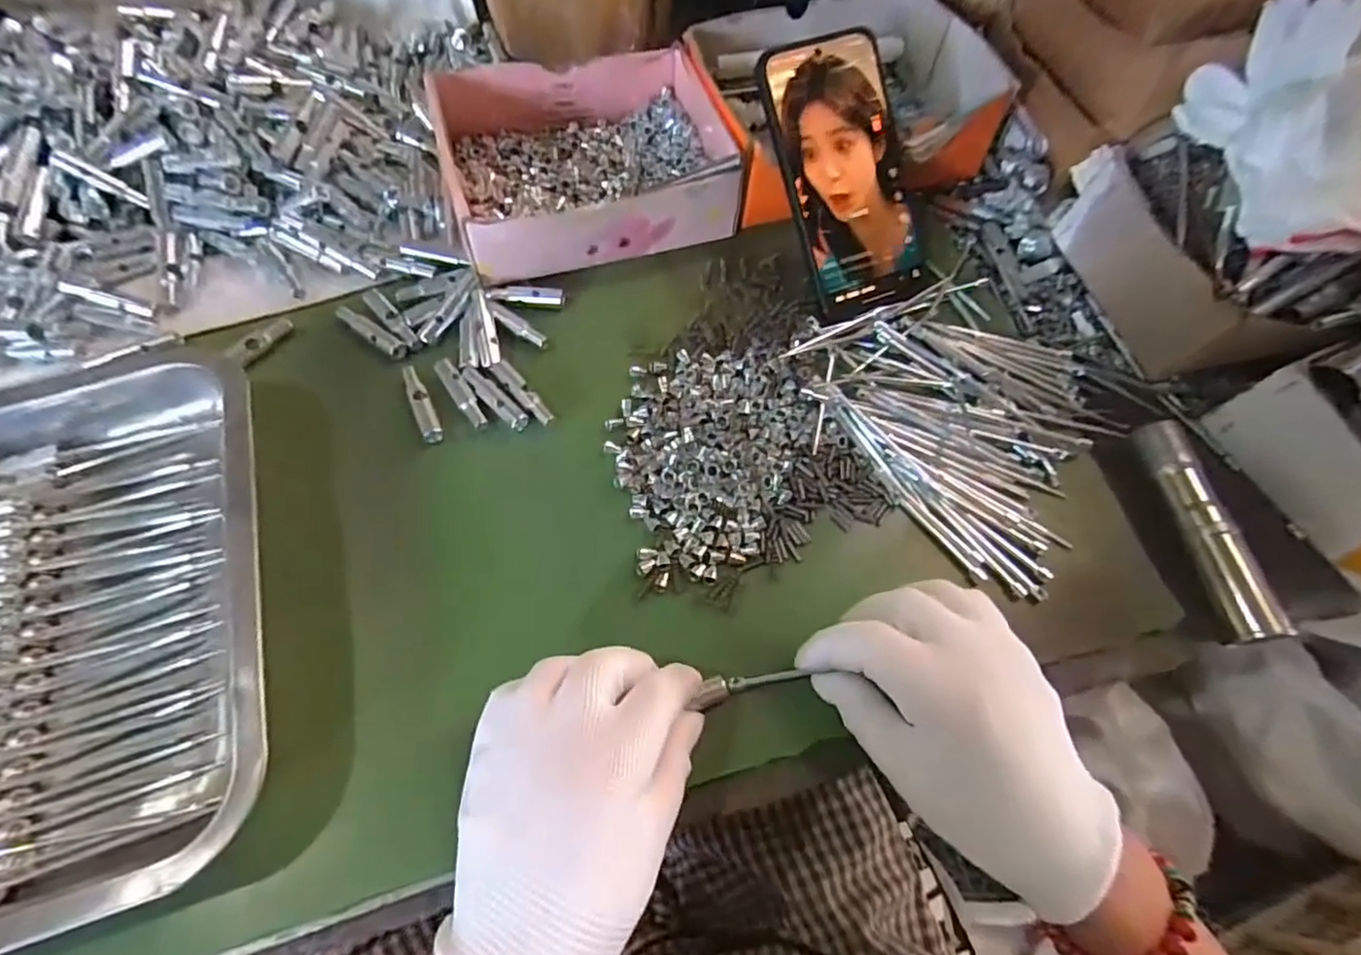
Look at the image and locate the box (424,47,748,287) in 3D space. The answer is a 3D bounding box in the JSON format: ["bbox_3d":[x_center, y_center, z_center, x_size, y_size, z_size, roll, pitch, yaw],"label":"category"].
[{"bbox_3d":[-0.063,-0.214,0.407,0.182,0.049,0.144,-14,67,-9],"label":"box"}]

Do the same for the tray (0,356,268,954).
[{"bbox_3d":[-0.294,0.061,0.291,0.190,0.039,0.275,-16,67,-9],"label":"tray"}]

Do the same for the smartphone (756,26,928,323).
[{"bbox_3d":[0.104,-0.185,0.375,0.076,0.005,0.159,-21,102,-7],"label":"smartphone"}]

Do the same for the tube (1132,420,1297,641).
[{"bbox_3d":[0.280,0.026,0.327,0.019,0.025,0.121,-5,66,-4],"label":"tube"}]

